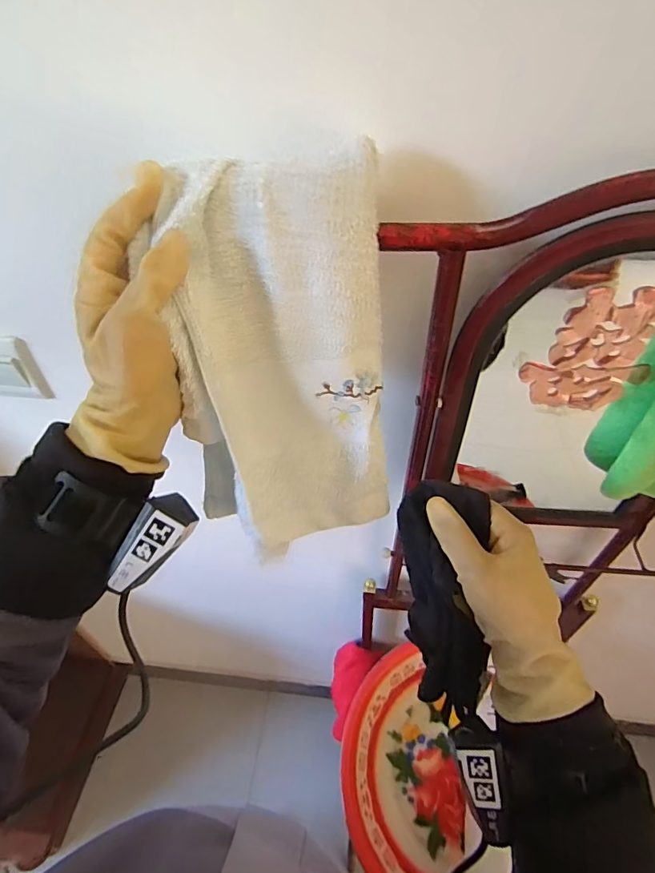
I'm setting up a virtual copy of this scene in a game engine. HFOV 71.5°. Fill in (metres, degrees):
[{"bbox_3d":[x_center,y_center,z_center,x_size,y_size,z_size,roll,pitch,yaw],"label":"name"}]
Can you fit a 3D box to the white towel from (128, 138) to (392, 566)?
[{"bbox_3d":[-0.031,-0.045,0.320,0.149,0.266,0.055,-6,19,2],"label":"white towel"}]

